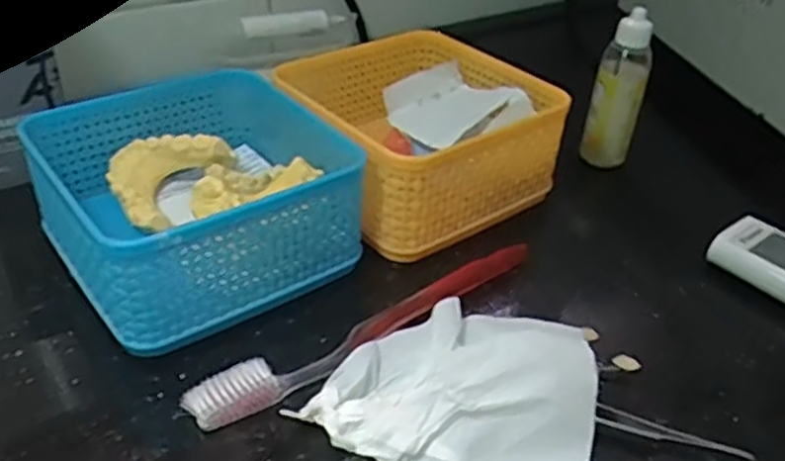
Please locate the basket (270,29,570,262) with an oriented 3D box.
[{"bbox_3d":[0.012,-0.057,0.433,0.133,0.064,0.129,-23,44,-32],"label":"basket"}]

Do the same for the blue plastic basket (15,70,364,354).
[{"bbox_3d":[-0.097,-0.019,0.369,0.127,0.064,0.130,-23,44,-32],"label":"blue plastic basket"}]

